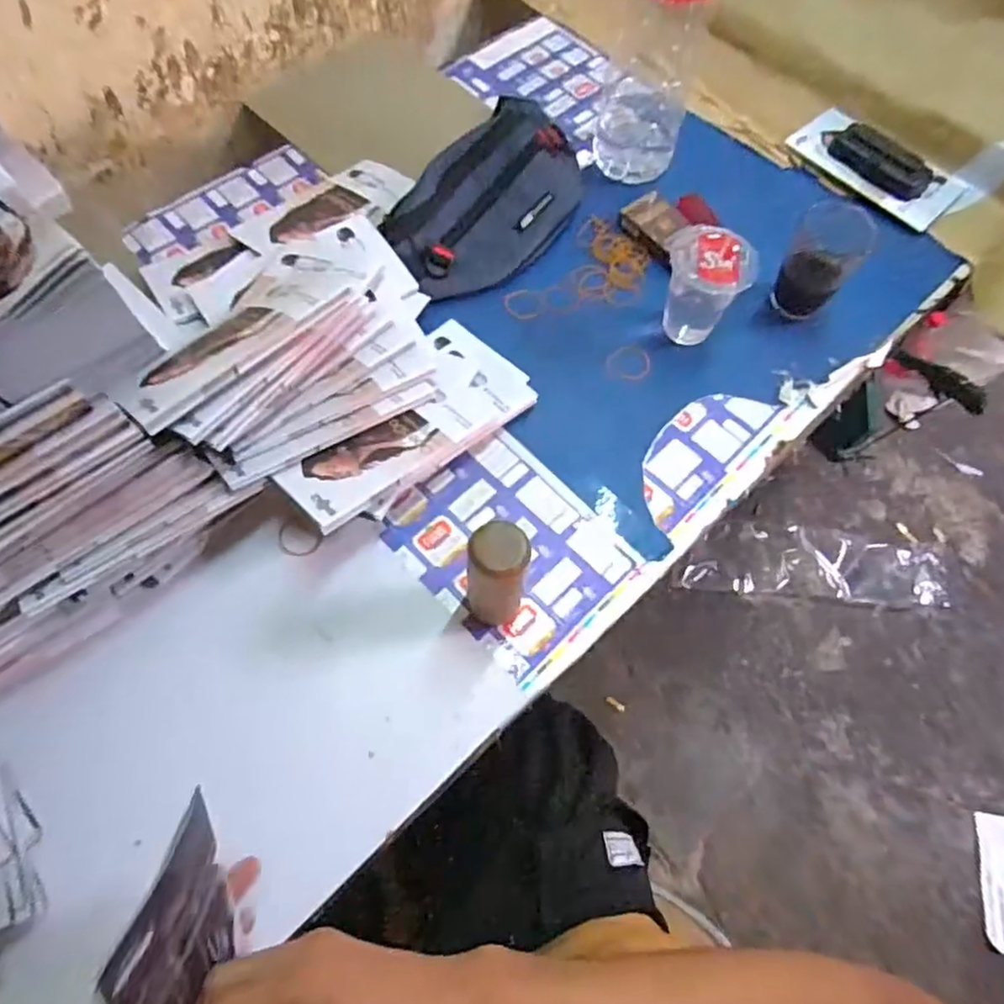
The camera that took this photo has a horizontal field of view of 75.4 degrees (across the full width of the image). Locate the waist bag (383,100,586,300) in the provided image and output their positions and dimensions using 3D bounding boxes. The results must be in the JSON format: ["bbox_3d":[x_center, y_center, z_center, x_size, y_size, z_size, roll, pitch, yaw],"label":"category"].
[{"bbox_3d":[-0.008,-0.292,0.630,0.118,0.062,0.229,36,68,13],"label":"waist bag"}]

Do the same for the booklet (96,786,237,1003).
[{"bbox_3d":[-0.144,0.197,0.290,0.007,0.079,0.097,-6,26,2],"label":"booklet"}]

